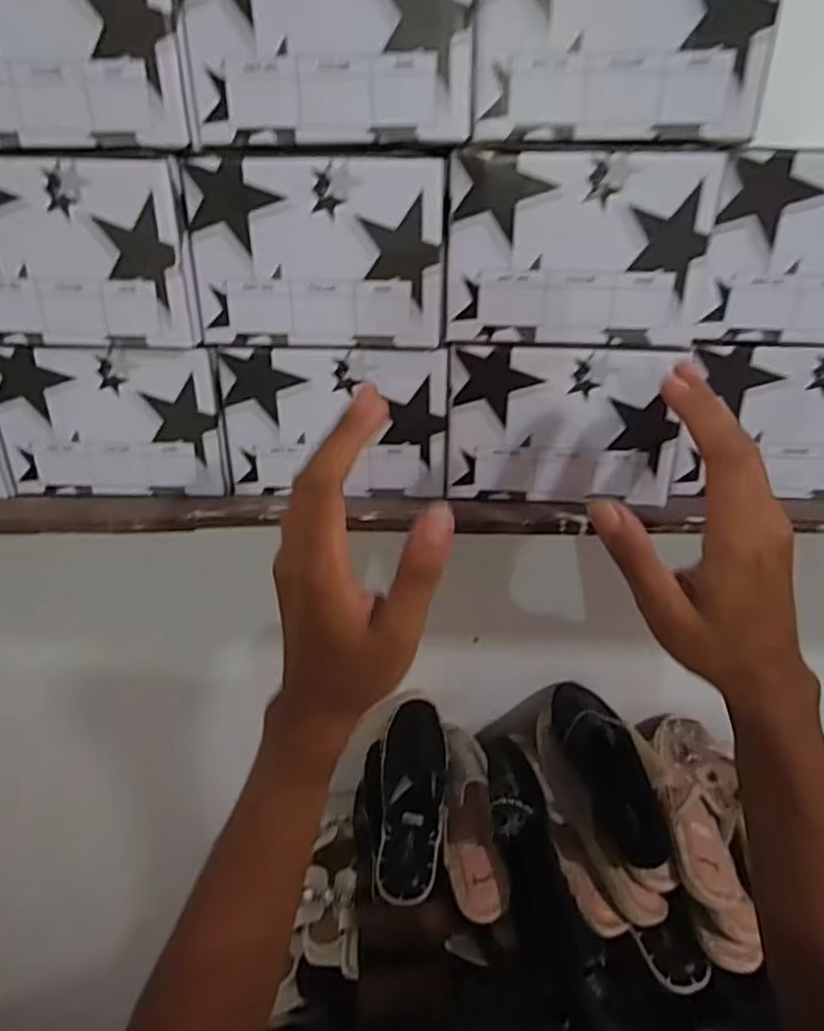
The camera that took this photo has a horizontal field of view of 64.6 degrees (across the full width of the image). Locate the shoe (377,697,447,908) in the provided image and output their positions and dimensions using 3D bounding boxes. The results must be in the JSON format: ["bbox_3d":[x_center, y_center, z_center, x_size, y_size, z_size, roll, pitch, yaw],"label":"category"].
[{"bbox_3d":[0.002,0.335,0.797,0.086,0.057,0.240,2,52,3],"label":"shoe"}]

